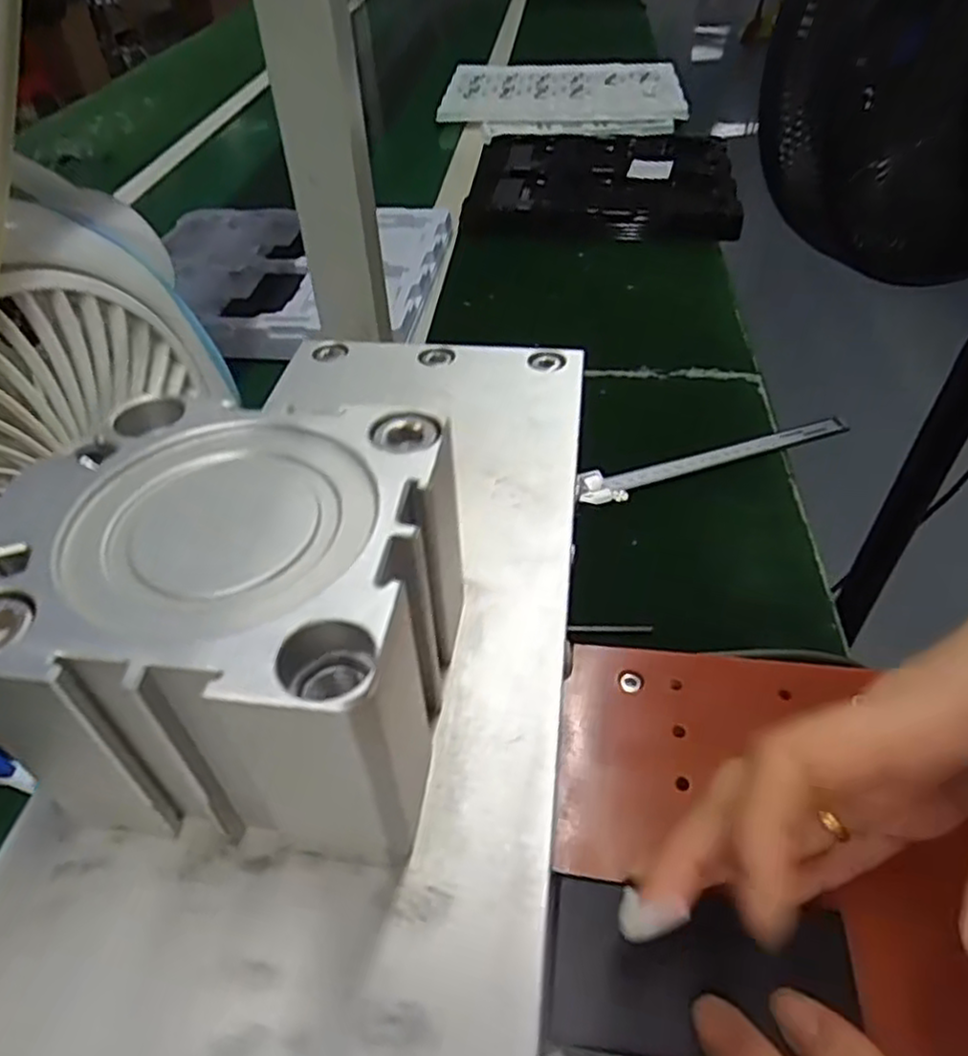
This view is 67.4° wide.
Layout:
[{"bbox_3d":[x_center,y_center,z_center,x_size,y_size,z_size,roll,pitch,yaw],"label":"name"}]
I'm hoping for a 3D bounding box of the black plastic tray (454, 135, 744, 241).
[{"bbox_3d":[0.152,-0.454,0.950,0.327,0.039,0.338,1,44,4],"label":"black plastic tray"}]

